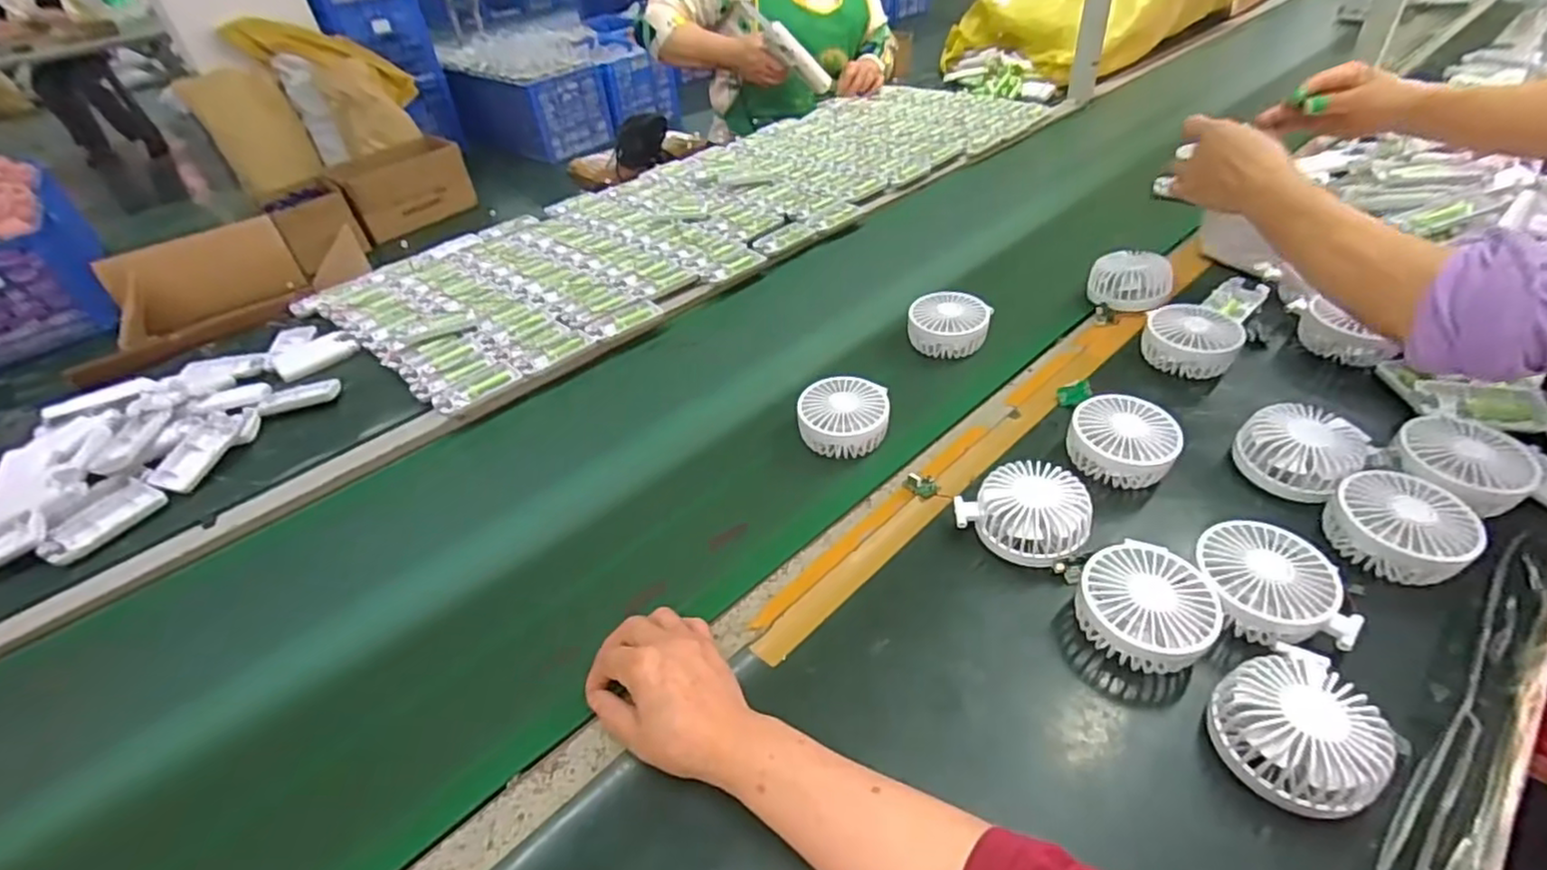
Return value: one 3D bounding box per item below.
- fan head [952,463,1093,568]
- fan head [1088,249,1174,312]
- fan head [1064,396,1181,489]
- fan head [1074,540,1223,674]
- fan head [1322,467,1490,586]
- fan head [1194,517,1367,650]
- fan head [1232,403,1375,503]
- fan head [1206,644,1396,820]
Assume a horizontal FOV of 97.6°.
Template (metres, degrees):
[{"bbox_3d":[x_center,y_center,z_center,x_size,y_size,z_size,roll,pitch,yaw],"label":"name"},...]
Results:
[{"bbox_3d":[0.208,0.061,0.558,0.103,0.037,0.085,22,49,27],"label":"fan head"},{"bbox_3d":[0.417,-0.178,0.797,0.090,0.046,0.083,15,46,21],"label":"fan head"},{"bbox_3d":[0.313,0.009,0.611,0.087,0.053,0.073,15,46,21],"label":"fan head"},{"bbox_3d":[0.268,0.128,0.491,0.087,0.047,0.088,-3,42,3],"label":"fan head"},{"bbox_3d":[0.483,0.073,0.524,0.084,0.048,0.090,-34,49,-28],"label":"fan head"},{"bbox_3d":[0.358,0.111,0.495,0.088,0.052,0.087,-3,42,3],"label":"fan head"},{"bbox_3d":[0.453,0.015,0.585,0.086,0.048,0.087,32,54,34],"label":"fan head"},{"bbox_3d":[0.326,0.185,0.421,0.091,0.047,0.087,-3,42,3],"label":"fan head"}]

